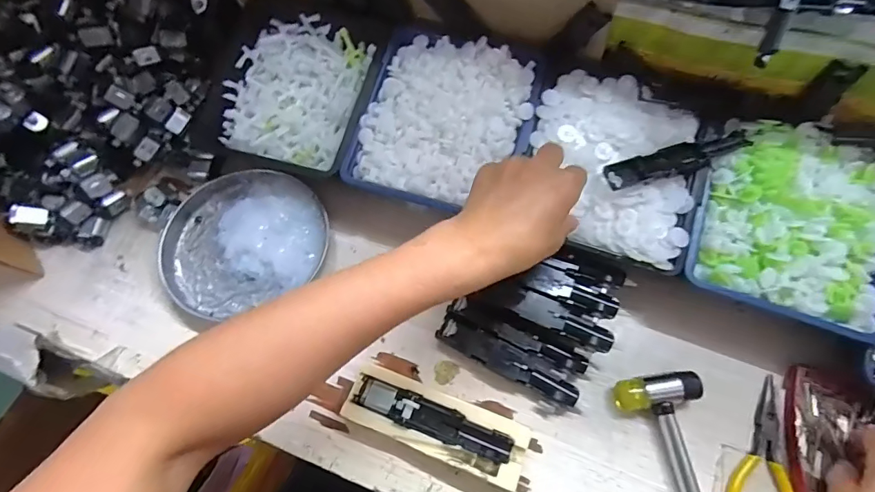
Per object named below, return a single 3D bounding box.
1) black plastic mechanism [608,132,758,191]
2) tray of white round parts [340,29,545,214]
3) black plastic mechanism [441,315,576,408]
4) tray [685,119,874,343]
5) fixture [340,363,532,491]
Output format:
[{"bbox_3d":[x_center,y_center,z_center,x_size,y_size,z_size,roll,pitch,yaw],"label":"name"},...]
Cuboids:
[{"bbox_3d":[0.191,-0.069,0.350,0.114,0.015,0.024,-15,68,-7],"label":"black plastic mechanism"},{"bbox_3d":[0.007,-0.111,0.389,0.140,0.030,0.153,15,82,9],"label":"tray of white round parts"},{"bbox_3d":[0.056,0.092,0.353,0.118,0.015,0.023,24,69,9],"label":"black plastic mechanism"},{"bbox_3d":[0.282,-0.022,0.343,0.140,0.041,0.145,18,68,7],"label":"tray"},{"bbox_3d":[-0.001,0.135,0.334,0.135,0.026,0.044,21,69,8],"label":"fixture"}]

